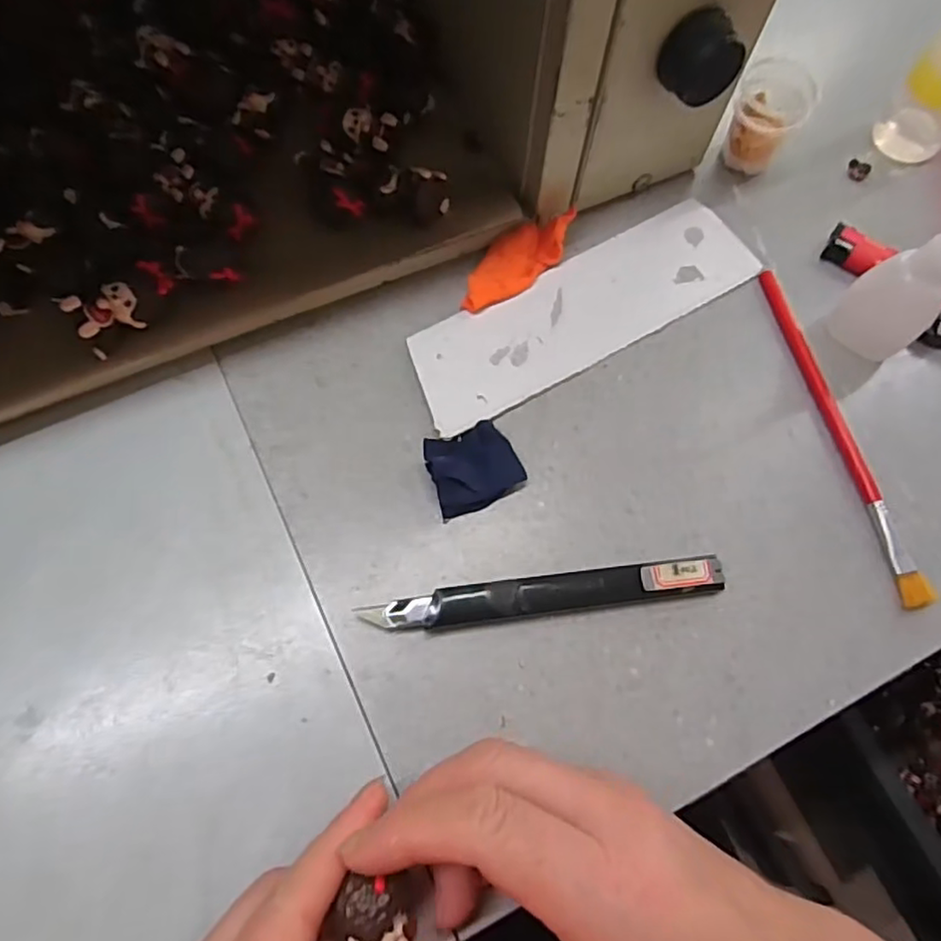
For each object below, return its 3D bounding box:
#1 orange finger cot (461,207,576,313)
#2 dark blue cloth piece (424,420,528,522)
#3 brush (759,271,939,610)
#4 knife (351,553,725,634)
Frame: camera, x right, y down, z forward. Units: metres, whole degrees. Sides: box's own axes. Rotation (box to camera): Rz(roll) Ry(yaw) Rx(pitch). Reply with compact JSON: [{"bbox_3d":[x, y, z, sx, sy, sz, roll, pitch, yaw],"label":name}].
[{"bbox_3d":[0.022,-0.104,0.314,0.026,0.015,0.070,43,73,13],"label":"orange finger cot"},{"bbox_3d":[0.001,-0.002,0.276,0.038,0.015,0.032,-24,72,-11],"label":"dark blue cloth piece"},{"bbox_3d":[0.168,-0.021,0.296,0.015,0.008,0.168,-12,70,-7],"label":"brush"},{"bbox_3d":[0.031,0.050,0.259,0.142,0.012,0.015,-6,69,-5],"label":"knife"}]

